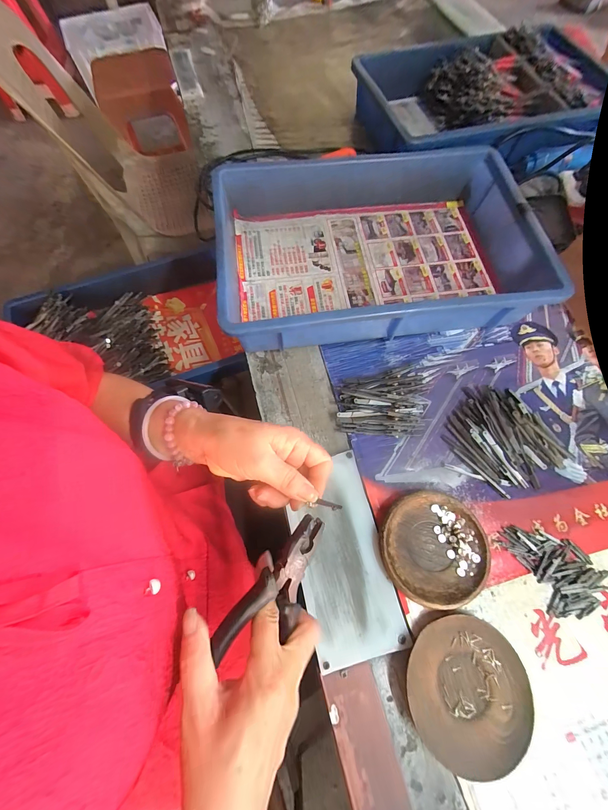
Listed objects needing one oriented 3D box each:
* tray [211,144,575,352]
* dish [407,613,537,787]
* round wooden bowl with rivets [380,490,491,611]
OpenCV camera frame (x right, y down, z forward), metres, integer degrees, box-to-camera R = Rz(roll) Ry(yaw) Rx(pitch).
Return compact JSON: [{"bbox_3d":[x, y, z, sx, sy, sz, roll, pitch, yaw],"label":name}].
[{"bbox_3d":[0.101,-0.229,0.422,0.419,0.080,0.285,-7,70,-4],"label":"tray"},{"bbox_3d":[0.154,0.269,0.274,0.115,0.017,0.109,0,70,-1],"label":"dish"},{"bbox_3d":[0.139,0.154,0.314,0.112,0.019,0.108,0,70,-1],"label":"round wooden bowl with rivets"}]

